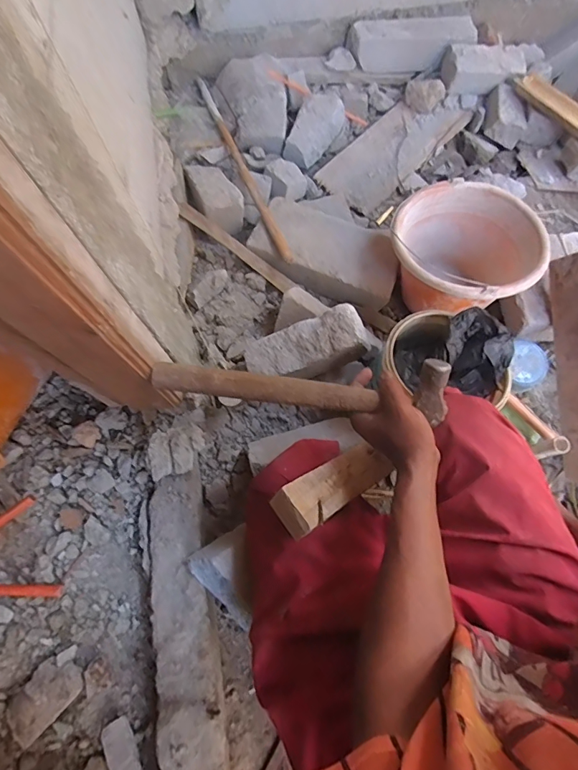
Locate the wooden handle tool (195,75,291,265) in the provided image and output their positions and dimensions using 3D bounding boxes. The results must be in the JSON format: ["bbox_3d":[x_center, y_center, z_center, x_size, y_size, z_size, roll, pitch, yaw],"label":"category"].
[{"bbox_3d":[-0.104,-0.470,0.899,0.022,0.049,0.553,-22,74,-5],"label":"wooden handle tool"}]

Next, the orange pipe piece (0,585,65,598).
[{"bbox_3d":[-0.420,0.313,0.663,0.147,0.020,0.019,2,73,2],"label":"orange pipe piece"}]

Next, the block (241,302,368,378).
[{"bbox_3d":[0.032,-0.057,0.726,0.201,0.076,0.093,-15,72,18],"label":"block"}]

